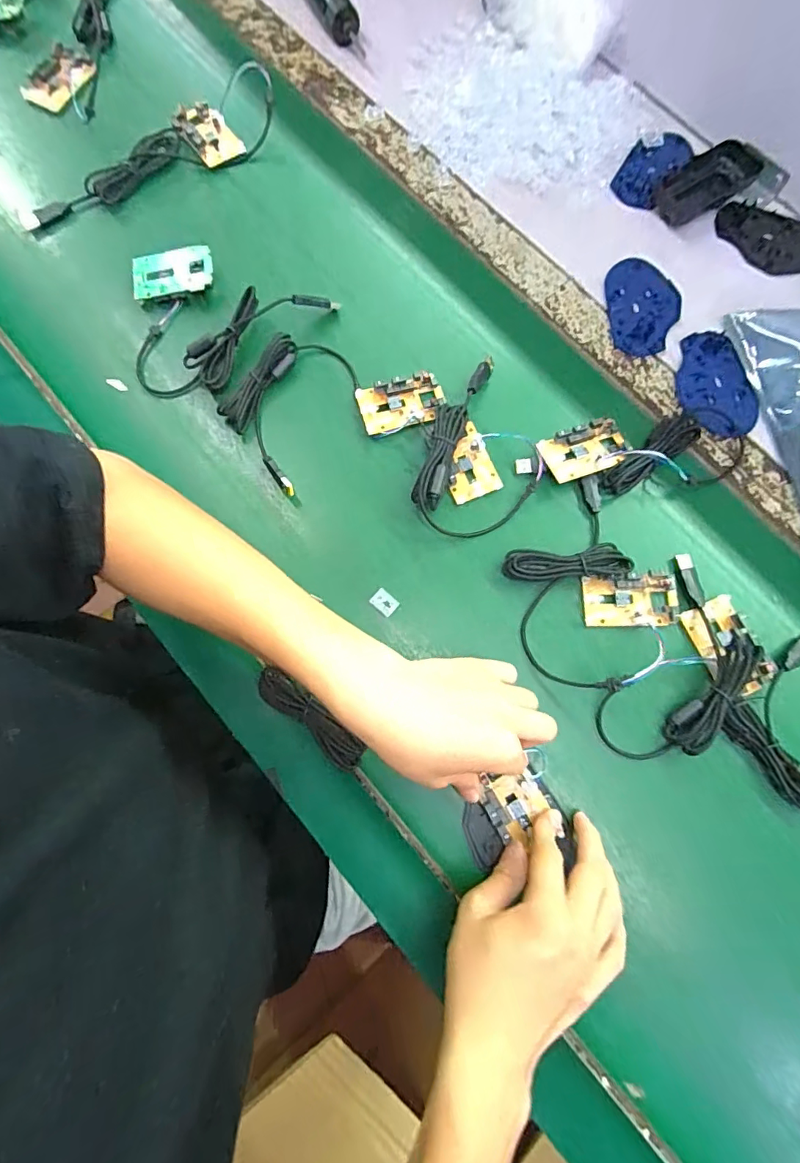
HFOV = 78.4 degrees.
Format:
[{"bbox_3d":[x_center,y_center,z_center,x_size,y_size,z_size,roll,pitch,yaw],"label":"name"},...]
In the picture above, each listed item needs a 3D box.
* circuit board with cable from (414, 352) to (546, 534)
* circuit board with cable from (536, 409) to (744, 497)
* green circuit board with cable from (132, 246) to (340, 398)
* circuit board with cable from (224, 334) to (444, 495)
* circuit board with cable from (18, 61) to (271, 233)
[{"bbox_3d":[0.071,-0.112,0.428,0.111,0.028,0.146,42,80,8],"label":"circuit board with cable"},{"bbox_3d":[0.220,-0.117,0.429,0.185,0.033,0.068,-9,78,-3],"label":"circuit board with cable"},{"bbox_3d":[-0.179,-0.261,0.457,0.180,0.034,0.149,-37,81,-9],"label":"green circuit board with cable"},{"bbox_3d":[-0.065,-0.170,0.444,0.176,0.018,0.133,-32,80,-8],"label":"circuit board with cable"},{"bbox_3d":[-0.258,-0.437,0.497,0.281,0.026,0.086,-24,79,-7],"label":"circuit board with cable"}]

